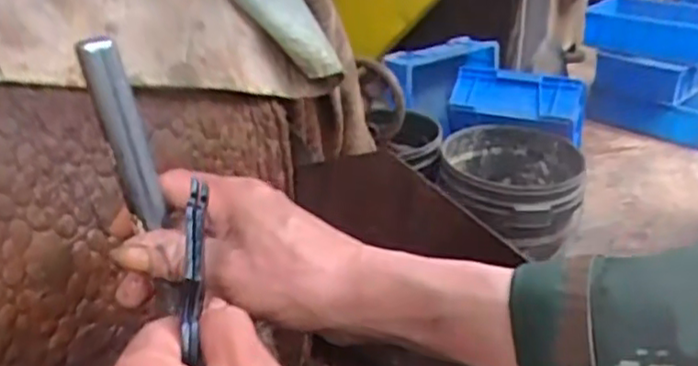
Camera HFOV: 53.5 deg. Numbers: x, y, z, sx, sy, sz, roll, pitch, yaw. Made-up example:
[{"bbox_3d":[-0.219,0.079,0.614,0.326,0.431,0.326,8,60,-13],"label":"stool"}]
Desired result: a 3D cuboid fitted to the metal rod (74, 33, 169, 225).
[{"bbox_3d":[-0.112,-0.024,0.347,0.016,0.097,0.014,3,25,36],"label":"metal rod"}]

